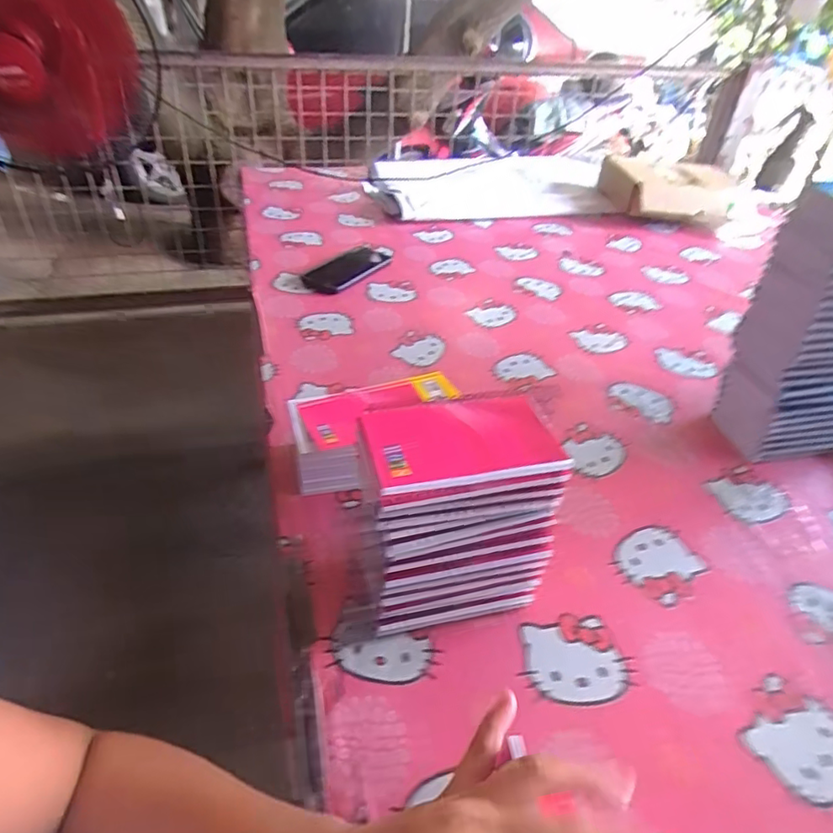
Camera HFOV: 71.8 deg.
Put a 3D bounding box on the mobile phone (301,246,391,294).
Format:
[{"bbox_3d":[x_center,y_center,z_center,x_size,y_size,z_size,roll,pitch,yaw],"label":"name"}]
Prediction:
[{"bbox_3d":[-0.111,-0.248,0.961,0.083,0.017,0.167,25,43,23],"label":"mobile phone"}]

